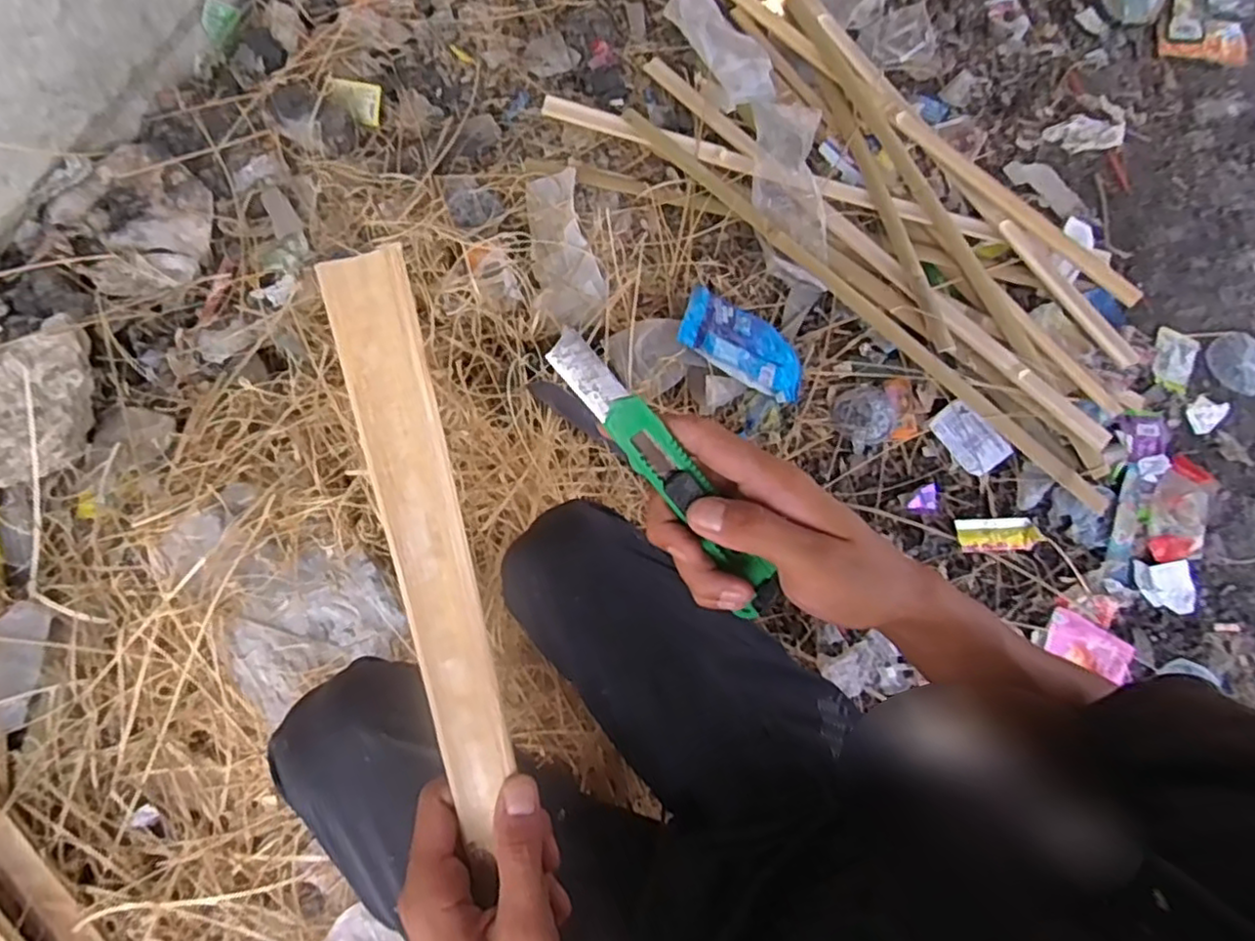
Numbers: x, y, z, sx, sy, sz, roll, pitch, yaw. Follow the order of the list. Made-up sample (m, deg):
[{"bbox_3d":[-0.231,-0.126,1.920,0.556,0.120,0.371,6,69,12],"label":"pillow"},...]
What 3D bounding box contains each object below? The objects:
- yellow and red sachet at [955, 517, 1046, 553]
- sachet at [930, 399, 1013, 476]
[{"bbox_3d":[0.518,0.089,0.945,0.112,0.009,0.047,-1,73,-3],"label":"yellow and red sachet"},{"bbox_3d":[0.494,-0.046,0.982,0.065,0.008,0.106,-41,78,7],"label":"sachet"}]

